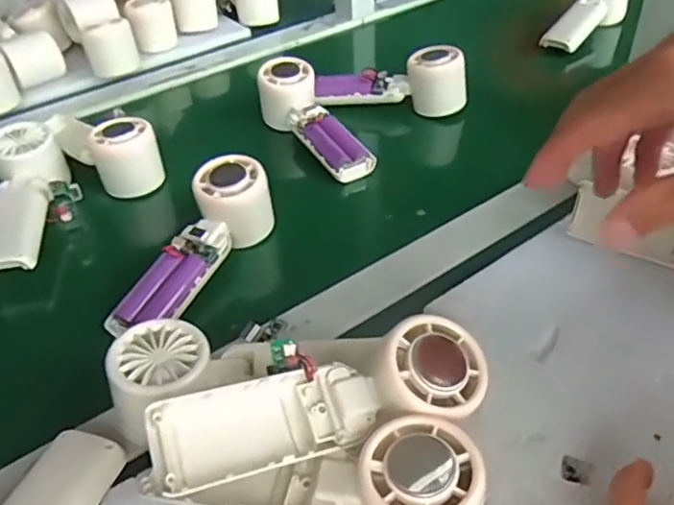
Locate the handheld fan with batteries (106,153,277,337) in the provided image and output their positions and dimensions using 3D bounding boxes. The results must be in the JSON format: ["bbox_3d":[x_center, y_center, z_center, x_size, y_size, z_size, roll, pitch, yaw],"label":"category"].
[{"bbox_3d":[-0.108,-0.009,0.454,0.053,0.059,0.155,22,45,23],"label":"handheld fan with batteries"}]

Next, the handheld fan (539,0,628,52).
[{"bbox_3d":[0.310,-0.295,0.775,0.055,0.066,0.157,32,65,31],"label":"handheld fan"}]

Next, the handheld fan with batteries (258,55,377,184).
[{"bbox_3d":[-0.022,-0.124,0.603,0.048,0.054,0.162,-24,59,-26],"label":"handheld fan with batteries"}]

